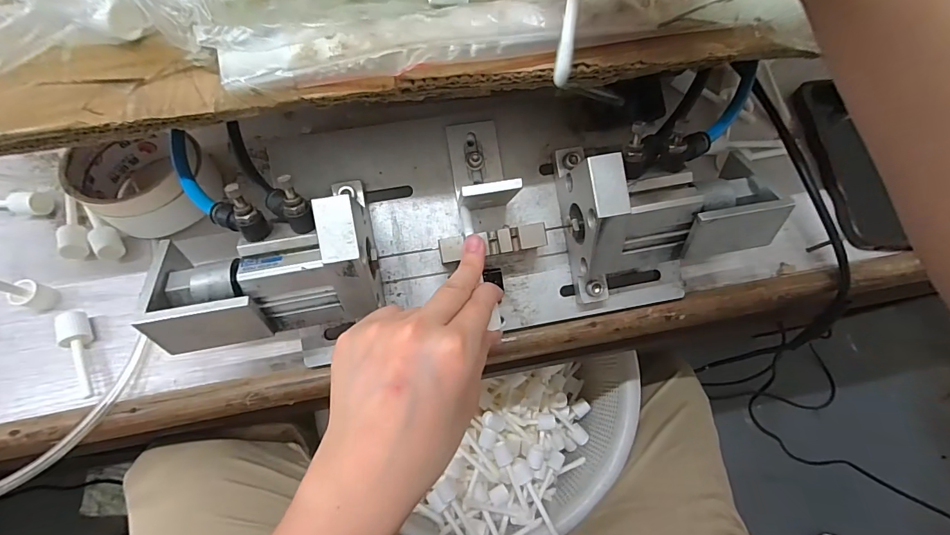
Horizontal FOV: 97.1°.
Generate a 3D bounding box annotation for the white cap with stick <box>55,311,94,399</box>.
[{"bbox_3d":[-0.282,0.062,0.299,0.013,0.017,0.064,-21,73,-9],"label":"white cap with stick"}]

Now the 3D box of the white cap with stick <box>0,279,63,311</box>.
[{"bbox_3d":[-0.322,0.014,0.290,0.016,0.063,0.019,13,71,3],"label":"white cap with stick"}]

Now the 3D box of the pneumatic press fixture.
[{"bbox_3d":[0.000,-0.032,0.272,0.377,0.111,0.128,-7,71,-7],"label":"pneumatic press fixture"}]

